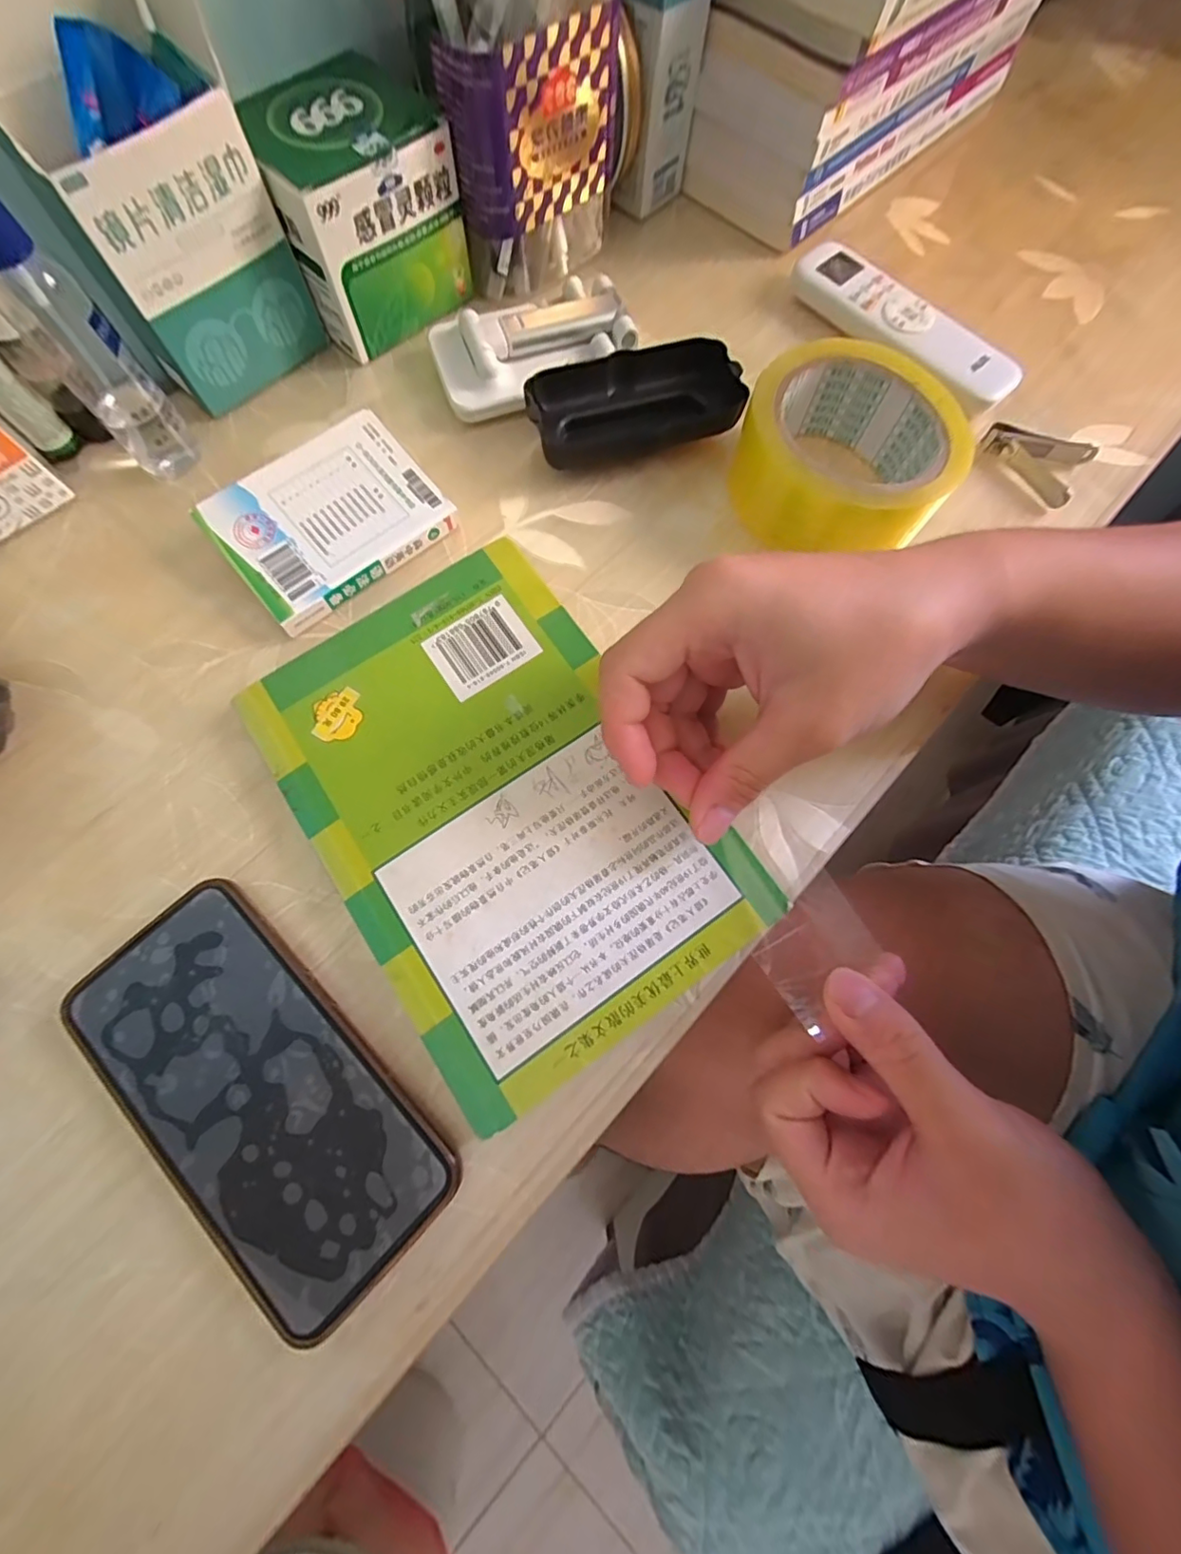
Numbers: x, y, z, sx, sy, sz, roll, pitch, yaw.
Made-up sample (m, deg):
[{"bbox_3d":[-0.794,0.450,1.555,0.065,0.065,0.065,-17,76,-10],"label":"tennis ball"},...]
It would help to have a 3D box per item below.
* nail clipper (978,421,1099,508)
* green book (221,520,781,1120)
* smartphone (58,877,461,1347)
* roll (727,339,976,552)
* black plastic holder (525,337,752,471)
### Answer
[{"bbox_3d":[0.246,-0.179,0.300,0.054,0.016,0.036,36,76,8],"label":"nail clipper"},{"bbox_3d":[-0.040,0.010,0.224,0.142,0.007,0.205,-34,76,-8],"label":"green book"},{"bbox_3d":[-0.122,0.115,0.199,0.150,0.013,0.073,43,77,10],"label":"smartphone"},{"bbox_3d":[0.127,-0.159,0.273,0.098,0.048,0.097,1,74,-2],"label":"roll"},{"bbox_3d":[0.023,-0.196,0.290,0.107,0.027,0.049,-13,75,-6],"label":"black plastic holder"}]

